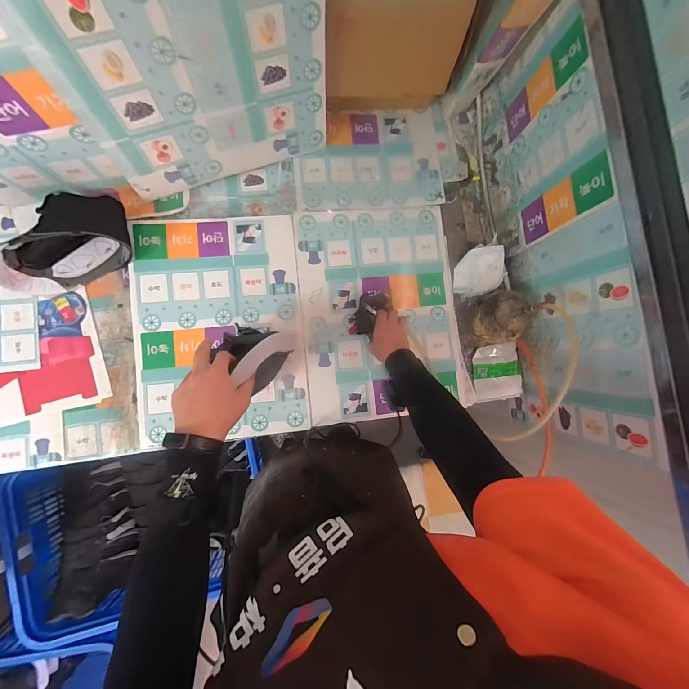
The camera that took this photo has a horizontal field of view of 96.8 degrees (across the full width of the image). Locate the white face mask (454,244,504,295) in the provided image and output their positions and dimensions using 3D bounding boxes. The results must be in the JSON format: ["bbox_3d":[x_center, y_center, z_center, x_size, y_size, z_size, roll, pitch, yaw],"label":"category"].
[{"bbox_3d":[0.343,-0.185,0.780,0.118,0.059,0.115,-4,87,-6],"label":"white face mask"}]

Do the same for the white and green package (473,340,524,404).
[{"bbox_3d":[0.399,0.073,0.798,0.137,0.047,0.147,-5,86,-6],"label":"white and green package"}]

